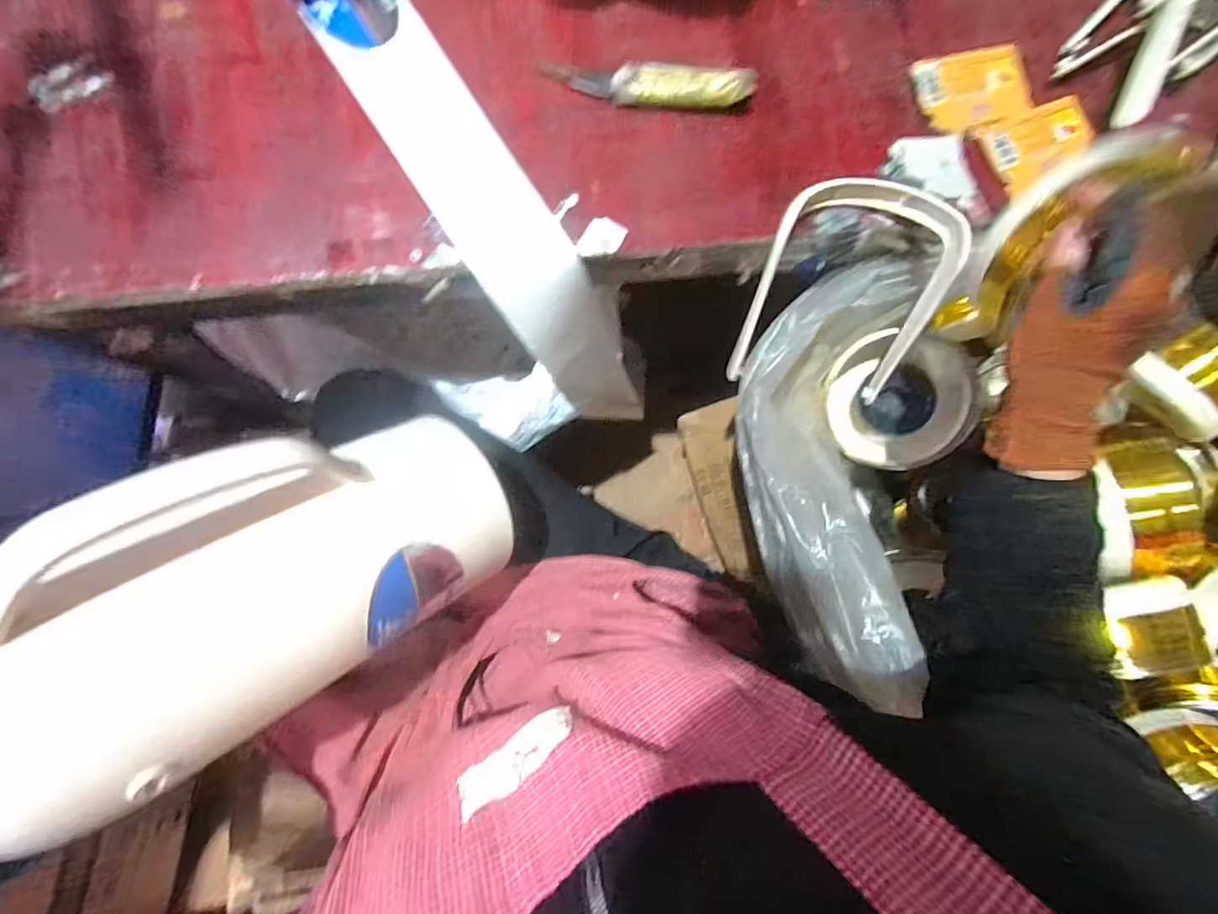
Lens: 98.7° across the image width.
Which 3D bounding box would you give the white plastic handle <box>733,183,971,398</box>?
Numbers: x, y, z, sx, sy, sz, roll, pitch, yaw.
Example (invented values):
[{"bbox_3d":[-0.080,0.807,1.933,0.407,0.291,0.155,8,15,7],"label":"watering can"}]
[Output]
[{"bbox_3d":[0.197,-0.139,0.461,0.144,0.183,0.058,11,51,0],"label":"white plastic handle"}]

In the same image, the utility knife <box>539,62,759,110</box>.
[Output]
[{"bbox_3d":[0.033,-0.292,0.408,0.160,0.023,0.033,0,84,-6],"label":"utility knife"}]

